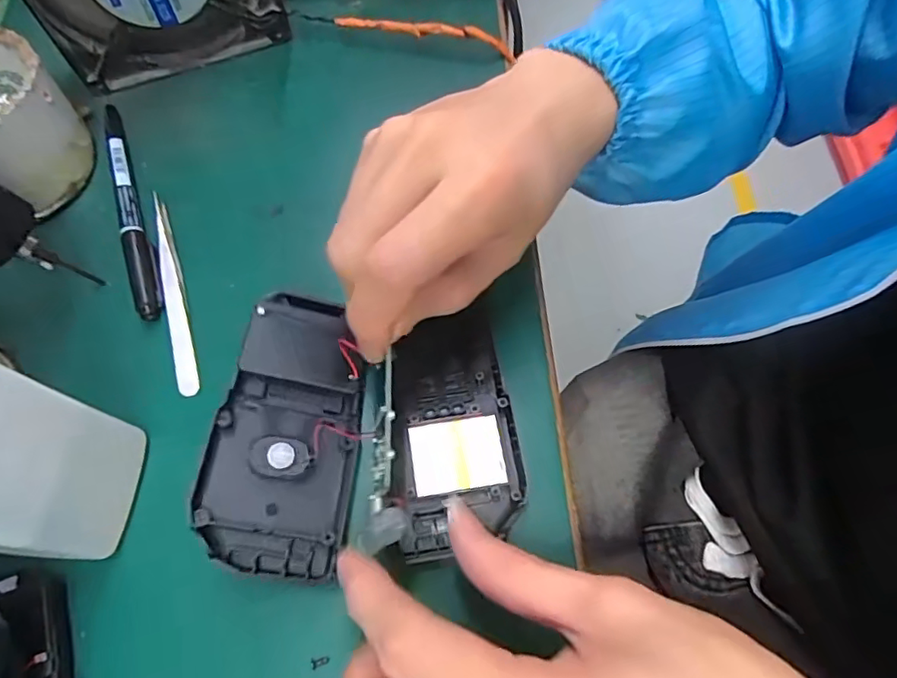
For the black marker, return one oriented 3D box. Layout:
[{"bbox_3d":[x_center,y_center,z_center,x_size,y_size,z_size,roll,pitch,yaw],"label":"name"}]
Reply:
[{"bbox_3d":[-0.163,-0.070,0.298,0.011,0.009,0.138,-19,68,-8],"label":"black marker"}]

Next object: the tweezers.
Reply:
[{"bbox_3d":[-0.131,-0.024,0.279,0.011,0.007,0.106,-15,67,-6],"label":"tweezers"}]

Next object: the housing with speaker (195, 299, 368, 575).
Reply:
[{"bbox_3d":[-0.068,0.037,0.244,0.056,0.026,0.113,4,67,2],"label":"housing with speaker"}]

